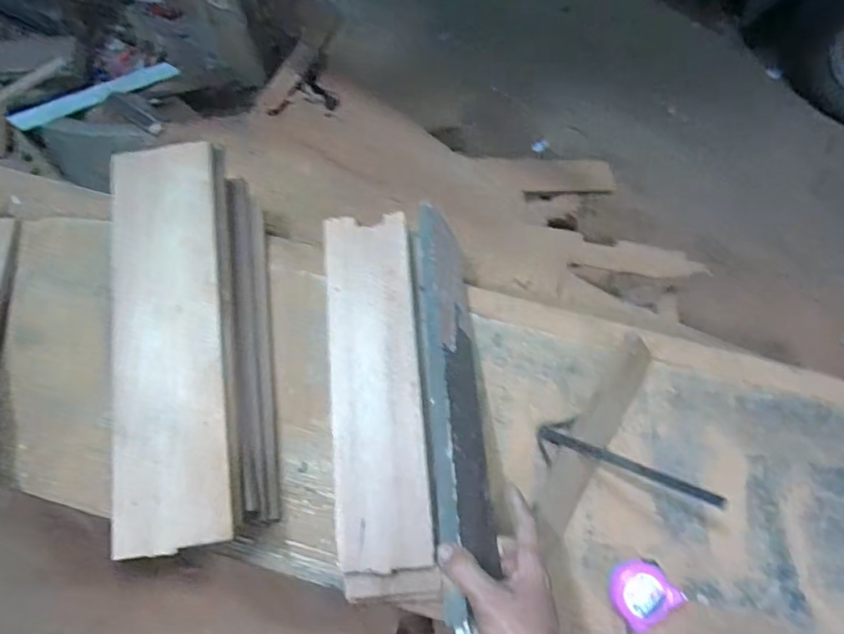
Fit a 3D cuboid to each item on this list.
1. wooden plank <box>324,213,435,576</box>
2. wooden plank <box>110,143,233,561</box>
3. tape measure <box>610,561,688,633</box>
[{"bbox_3d":[-0.053,0.075,0.644,0.104,0.015,0.410,-4,75,-2],"label":"wooden plank"},{"bbox_3d":[-0.280,0.017,0.602,0.120,0.022,0.447,-8,76,-3],"label":"wooden plank"},{"bbox_3d":[0.249,0.314,0.625,0.067,0.042,0.059,-32,78,-9],"label":"tape measure"}]

